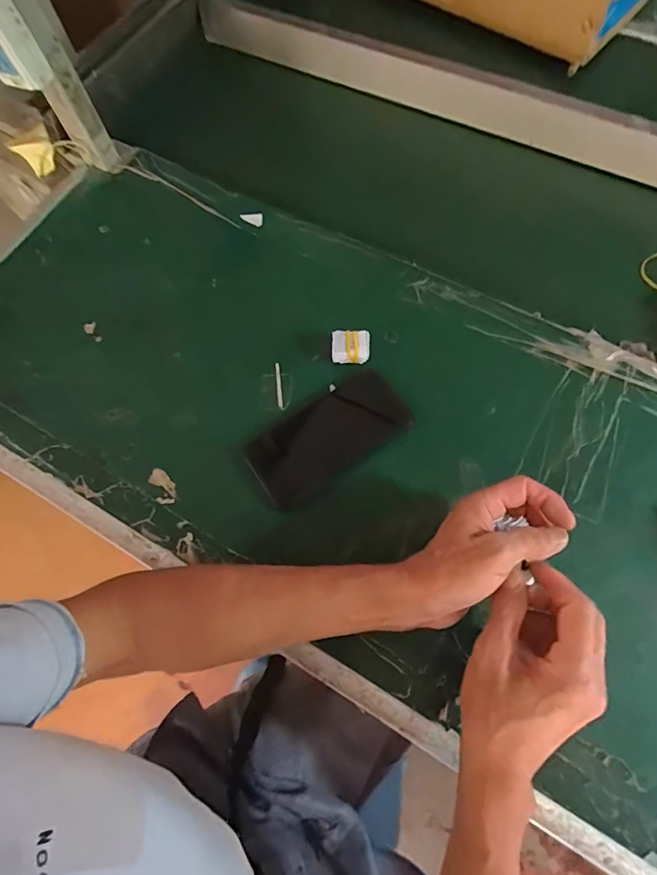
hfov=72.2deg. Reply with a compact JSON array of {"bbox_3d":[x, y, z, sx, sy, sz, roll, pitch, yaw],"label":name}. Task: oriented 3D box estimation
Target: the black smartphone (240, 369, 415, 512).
[{"bbox_3d":[0.000,-0.001,0.449,0.159,0.011,0.080,-32,70,-9],"label":"black smartphone"}]

